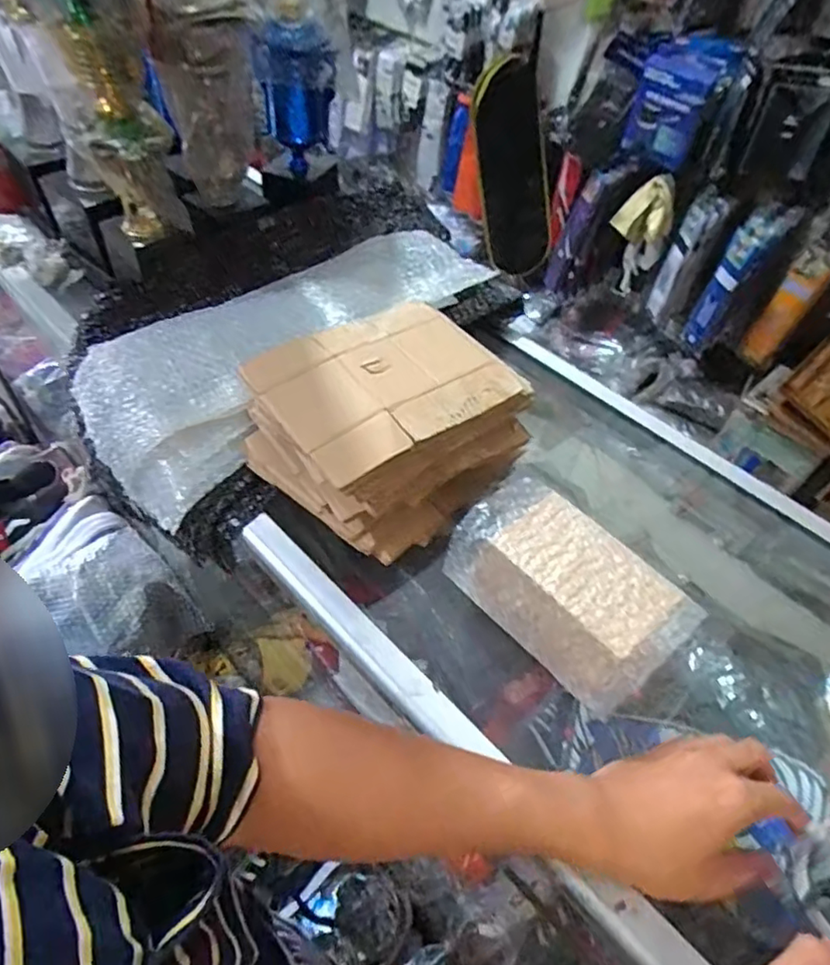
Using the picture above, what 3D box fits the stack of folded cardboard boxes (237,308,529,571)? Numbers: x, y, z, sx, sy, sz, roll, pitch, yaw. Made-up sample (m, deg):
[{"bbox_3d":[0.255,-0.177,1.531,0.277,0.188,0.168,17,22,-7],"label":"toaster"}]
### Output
[{"bbox_3d":[-0.028,-0.055,0.559,0.203,0.119,0.180,-33,60,-28],"label":"stack of folded cardboard boxes"}]

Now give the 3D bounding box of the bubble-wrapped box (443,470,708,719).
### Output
[{"bbox_3d":[0.119,0.084,0.470,0.093,0.068,0.170,-33,60,-28],"label":"bubble-wrapped box"}]

